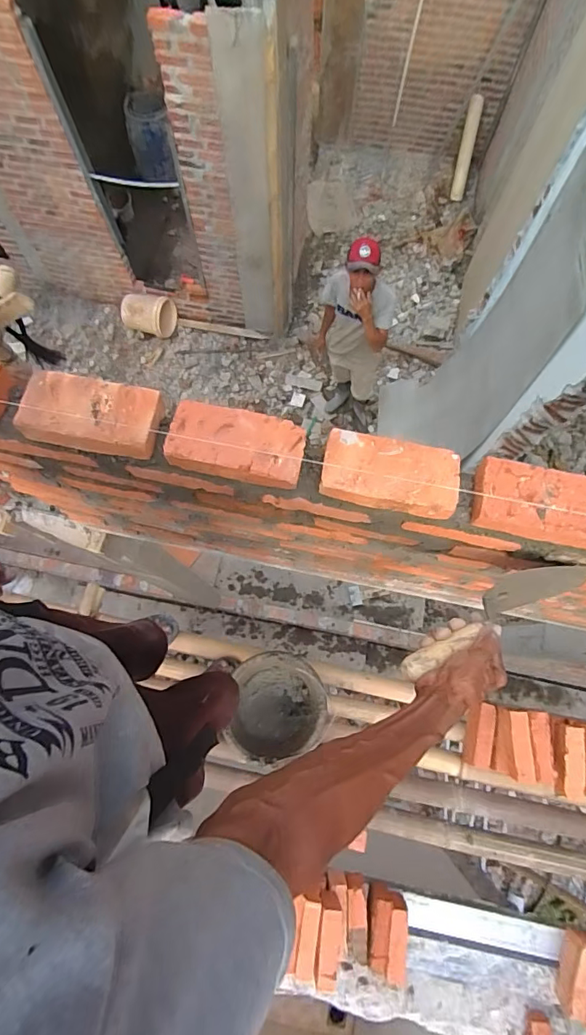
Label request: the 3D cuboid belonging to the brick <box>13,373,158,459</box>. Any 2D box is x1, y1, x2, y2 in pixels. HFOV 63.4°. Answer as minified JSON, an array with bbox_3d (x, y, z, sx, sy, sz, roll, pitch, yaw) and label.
[{"bbox_3d":[-0.242,-0.125,0.579,0.159,0.045,0.081,13,74,3],"label":"brick"}]

